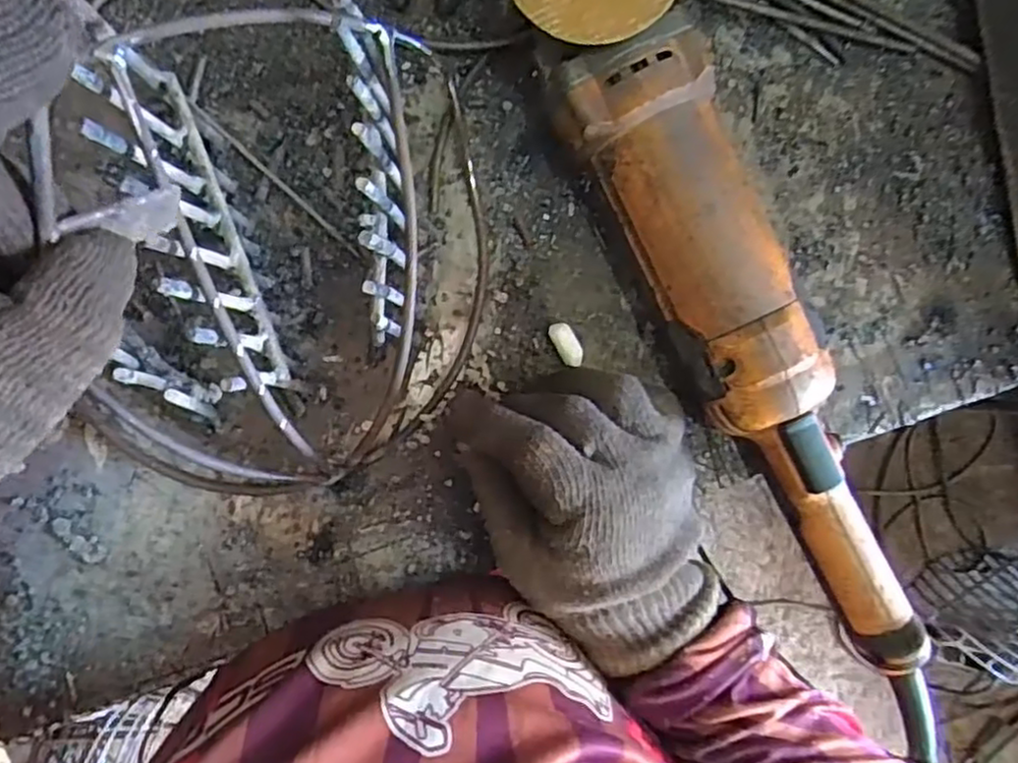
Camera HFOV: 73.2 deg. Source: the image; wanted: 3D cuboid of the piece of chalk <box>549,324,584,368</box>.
[{"bbox_3d":[0.030,-0.019,0.360,0.012,0.010,0.024,-29,90,-1],"label":"piece of chalk"}]

